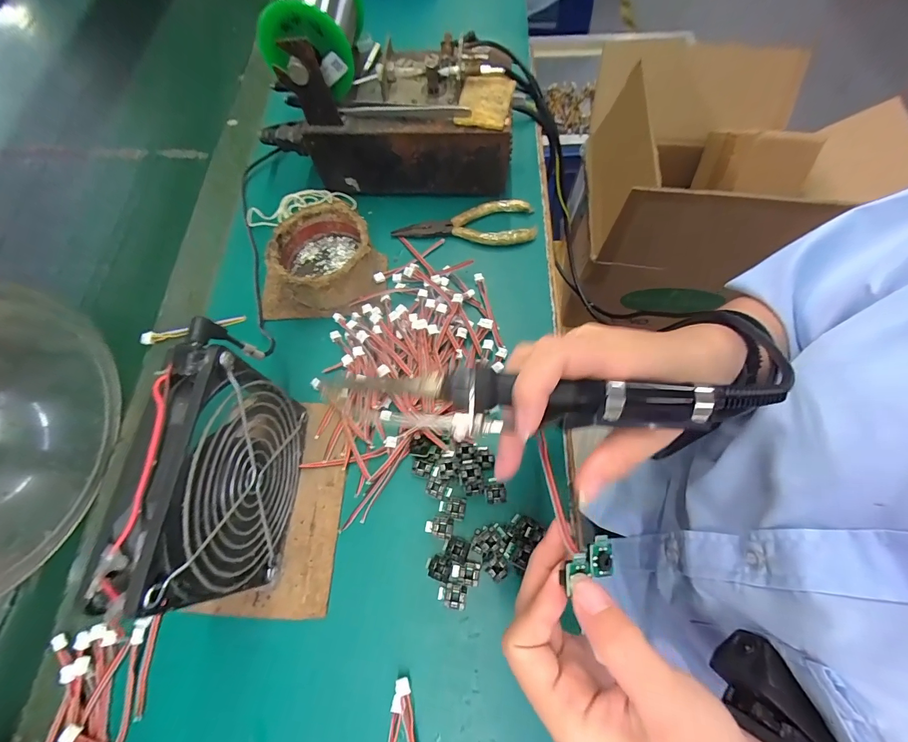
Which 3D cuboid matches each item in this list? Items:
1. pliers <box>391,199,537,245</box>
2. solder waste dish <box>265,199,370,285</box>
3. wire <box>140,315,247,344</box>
[{"bbox_3d":[0.010,-0.138,0.363,0.129,0.011,0.046,-2,68,0],"label":"pliers"},{"bbox_3d":[-0.111,-0.099,0.334,0.081,0.041,0.080,0,68,0],"label":"solder waste dish"},{"bbox_3d":[-0.225,-0.037,0.334,0.084,0.008,0.010,-15,68,-3],"label":"wire"}]

